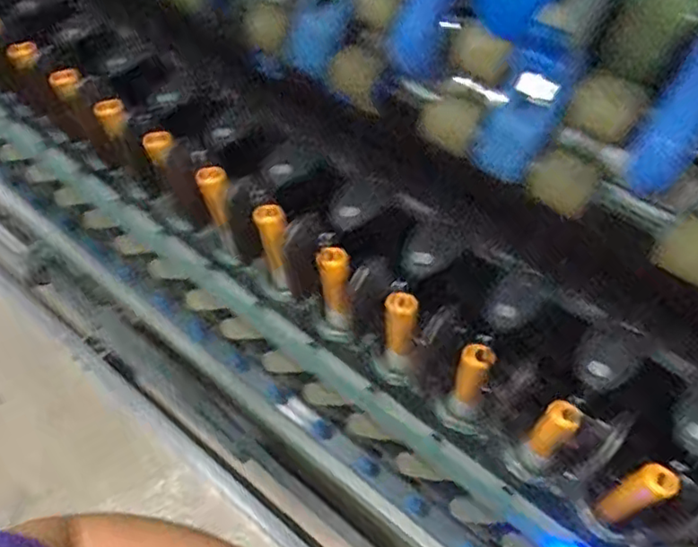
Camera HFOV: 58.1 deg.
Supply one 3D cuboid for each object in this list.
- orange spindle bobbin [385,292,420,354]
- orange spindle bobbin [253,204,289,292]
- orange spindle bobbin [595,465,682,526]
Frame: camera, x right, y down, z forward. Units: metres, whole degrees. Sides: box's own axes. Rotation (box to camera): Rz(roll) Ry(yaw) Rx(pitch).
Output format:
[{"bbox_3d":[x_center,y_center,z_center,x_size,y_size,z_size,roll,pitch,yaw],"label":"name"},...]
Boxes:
[{"bbox_3d":[0.043,0.044,0.515,0.024,0.097,0.019,1,61,5],"label":"orange spindle bobbin"},{"bbox_3d":[-0.063,-0.016,0.573,0.026,0.121,0.026,-16,61,-5],"label":"orange spindle bobbin"},{"bbox_3d":[0.201,0.159,0.447,0.026,0.108,0.023,-25,62,-9],"label":"orange spindle bobbin"}]

